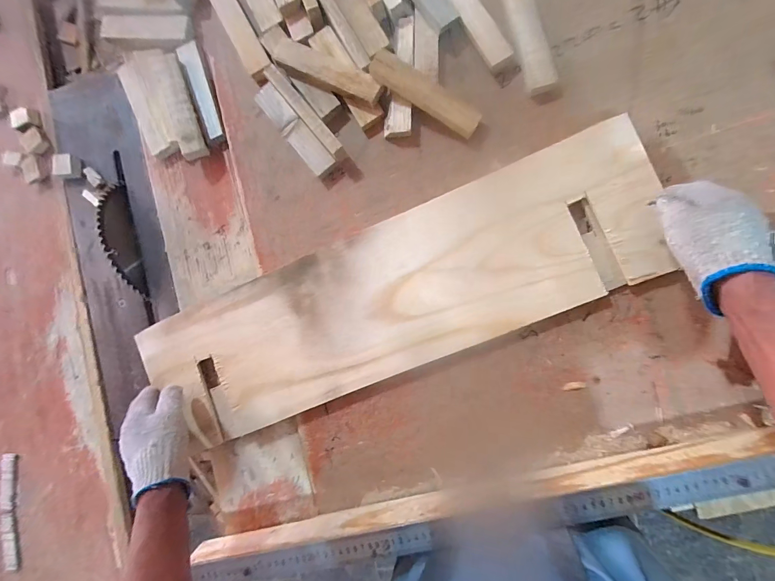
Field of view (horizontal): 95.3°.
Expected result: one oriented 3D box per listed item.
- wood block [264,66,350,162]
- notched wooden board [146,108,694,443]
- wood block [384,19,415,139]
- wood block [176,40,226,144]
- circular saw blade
[{"bbox_3d":[-0.116,-0.248,0.490,0.020,0.026,0.156,-40,83,6],"label":"wood block"},{"bbox_3d":[0.000,0.013,0.474,0.692,0.023,0.194,-23,85,7],"label":"notched wooden board"},{"bbox_3d":[0.021,-0.297,0.490,0.037,0.022,0.166,5,89,9],"label":"wood block"},{"bbox_3d":[-0.279,-0.299,0.532,0.025,0.017,0.158,-21,85,8],"label":"wood block"},{"bbox_3d":[-0.409,-0.077,0.540,0.006,0.052,0.175,-13,90,19],"label":"circular saw blade"}]

